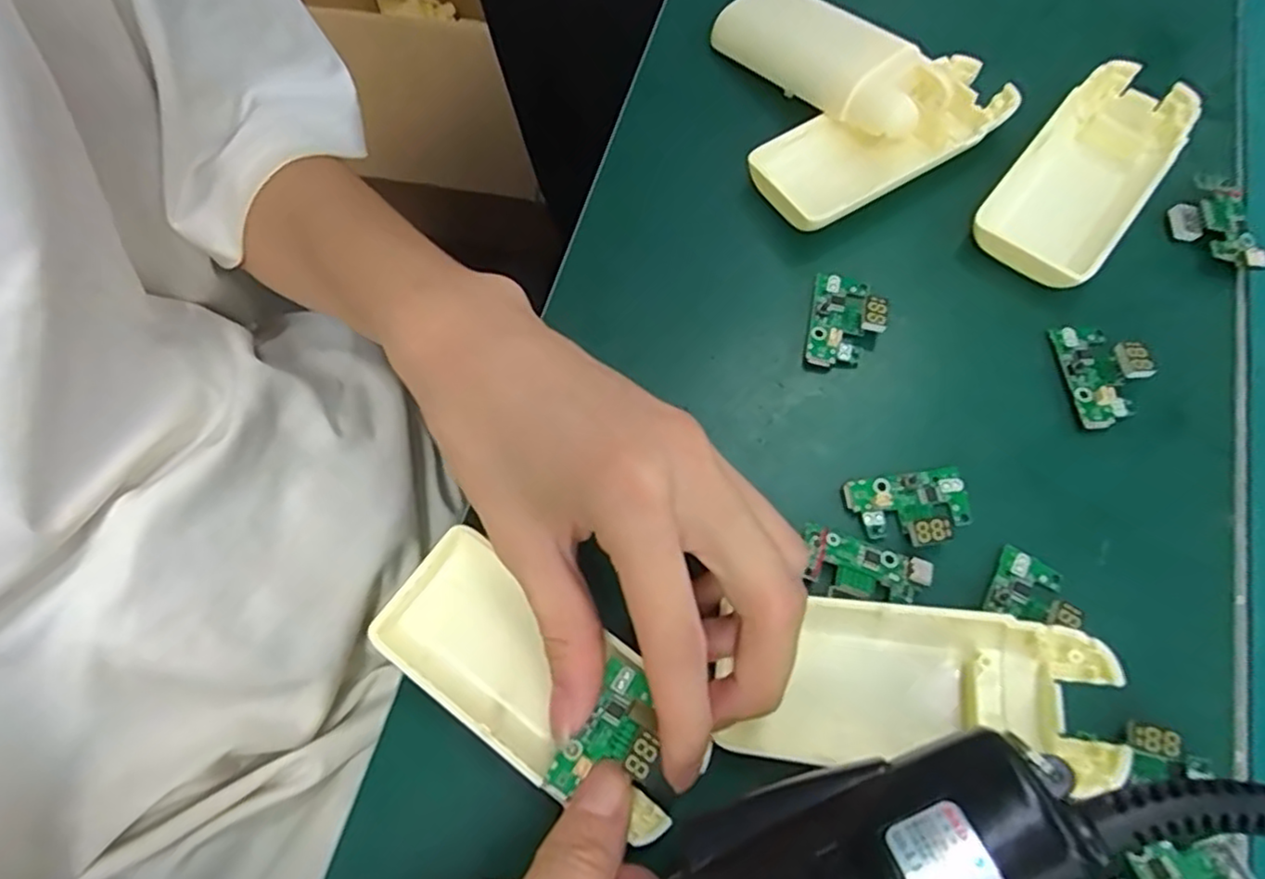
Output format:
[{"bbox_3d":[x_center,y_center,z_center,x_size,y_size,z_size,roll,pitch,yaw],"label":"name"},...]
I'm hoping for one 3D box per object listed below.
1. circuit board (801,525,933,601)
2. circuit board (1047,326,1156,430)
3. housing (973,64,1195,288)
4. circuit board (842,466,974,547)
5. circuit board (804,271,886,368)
[{"bbox_3d":[0.073,0.042,0.220,0.039,0.006,0.019,18,71,8],"label":"circuit board"},{"bbox_3d":[0.165,-0.024,0.239,0.024,0.010,0.038,-3,70,0],"label":"circuit board"},{"bbox_3d":[0.175,-0.102,0.265,0.047,0.018,0.098,37,75,14],"label":"housing"},{"bbox_3d":[0.093,0.023,0.226,0.039,0.010,0.025,-7,70,-1],"label":"circuit board"},{"bbox_3d":[0.079,-0.045,0.251,0.025,0.009,0.037,11,70,5],"label":"circuit board"}]

